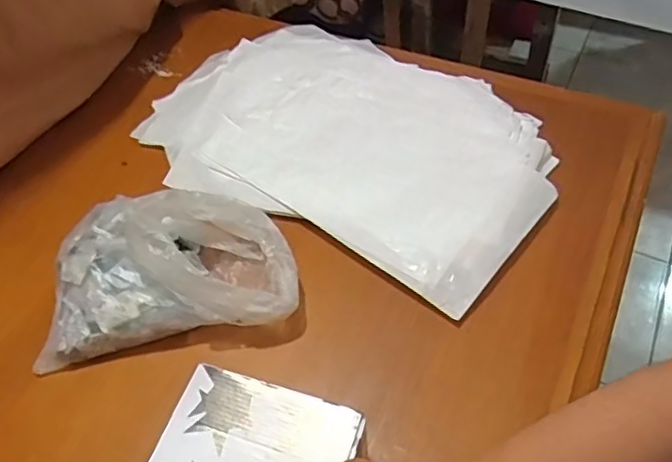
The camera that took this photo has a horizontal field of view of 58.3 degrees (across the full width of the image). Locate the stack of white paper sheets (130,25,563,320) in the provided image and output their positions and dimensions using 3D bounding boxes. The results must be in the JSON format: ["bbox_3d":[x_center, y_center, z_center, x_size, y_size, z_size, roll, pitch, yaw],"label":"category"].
[{"bbox_3d":[0.011,-0.130,0.767,0.509,0.023,0.341,30,60,22],"label":"stack of white paper sheets"}]

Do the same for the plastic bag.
[{"bbox_3d":[-0.180,0.018,0.635,0.263,0.109,0.187,-7,52,-2],"label":"plastic bag"}]

